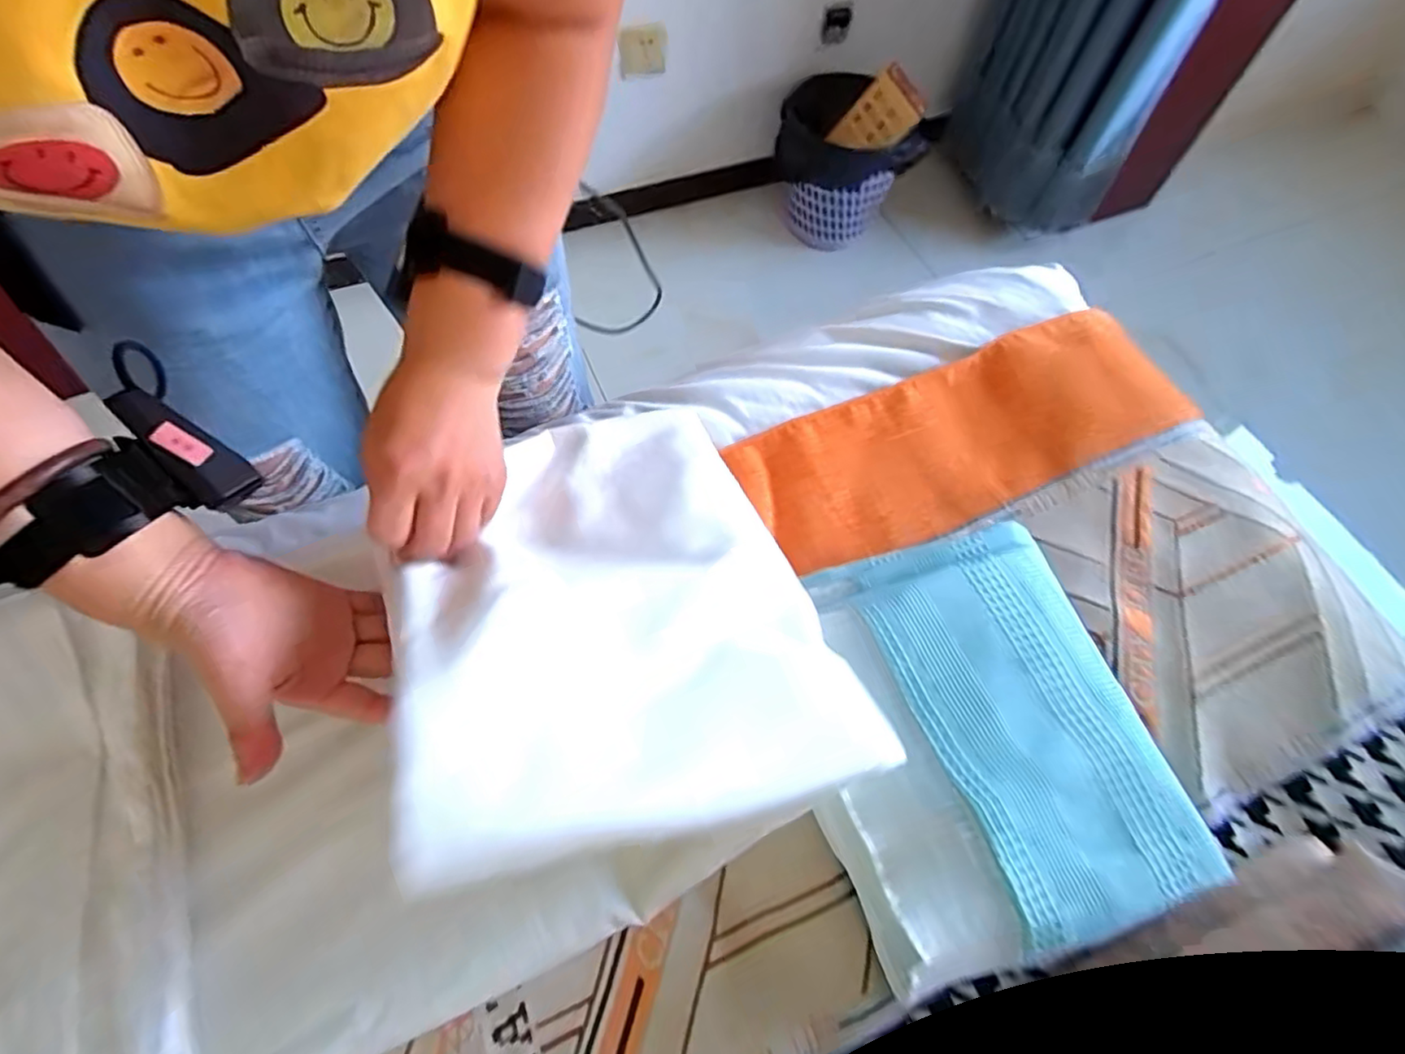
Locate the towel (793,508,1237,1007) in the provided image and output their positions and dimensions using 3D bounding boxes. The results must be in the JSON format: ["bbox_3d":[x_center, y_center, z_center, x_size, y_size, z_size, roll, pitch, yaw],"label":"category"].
[{"bbox_3d":[0.154,0.115,0.377,0.200,0.051,0.226,-14,64,-9],"label":"towel"}]

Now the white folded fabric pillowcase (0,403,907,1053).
[{"bbox_3d":[-0.231,0.109,0.326,0.580,0.164,0.325,-29,67,-5],"label":"white folded fabric pillowcase"}]

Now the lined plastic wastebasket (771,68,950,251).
[{"bbox_3d":[0.309,-0.780,1.365,0.225,0.281,0.295,-33,69,-18],"label":"lined plastic wastebasket"}]

